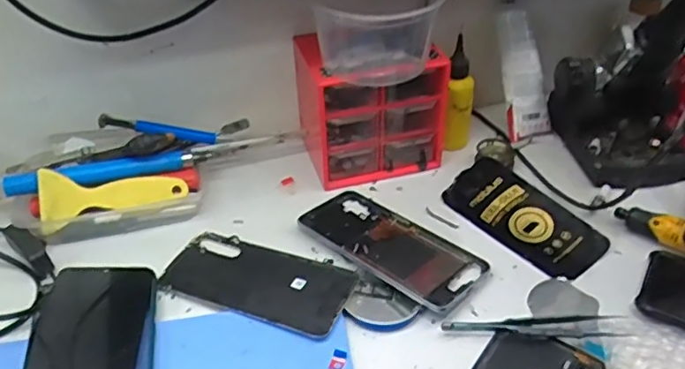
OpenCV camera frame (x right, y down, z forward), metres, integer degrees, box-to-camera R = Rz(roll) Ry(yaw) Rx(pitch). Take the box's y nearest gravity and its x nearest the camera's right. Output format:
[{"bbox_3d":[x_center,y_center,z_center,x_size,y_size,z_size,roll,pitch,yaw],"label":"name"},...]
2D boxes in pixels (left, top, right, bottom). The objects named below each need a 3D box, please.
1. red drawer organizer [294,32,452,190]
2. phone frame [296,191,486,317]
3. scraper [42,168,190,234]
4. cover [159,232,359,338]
[{"bbox_3d":[0.030,-0.077,0.578,0.126,0.122,0.083,-10,37,-11],"label":"red drawer organizer"},{"bbox_3d":[0.040,0.050,0.510,0.165,0.015,0.075,31,50,34],"label":"phone frame"},{"bbox_3d":[-0.206,0.002,0.531,0.122,0.053,0.011,-15,-4,-16],"label":"scraper"},{"bbox_3d":[-0.069,0.074,0.483,0.155,0.009,0.075,16,43,21],"label":"cover"}]

